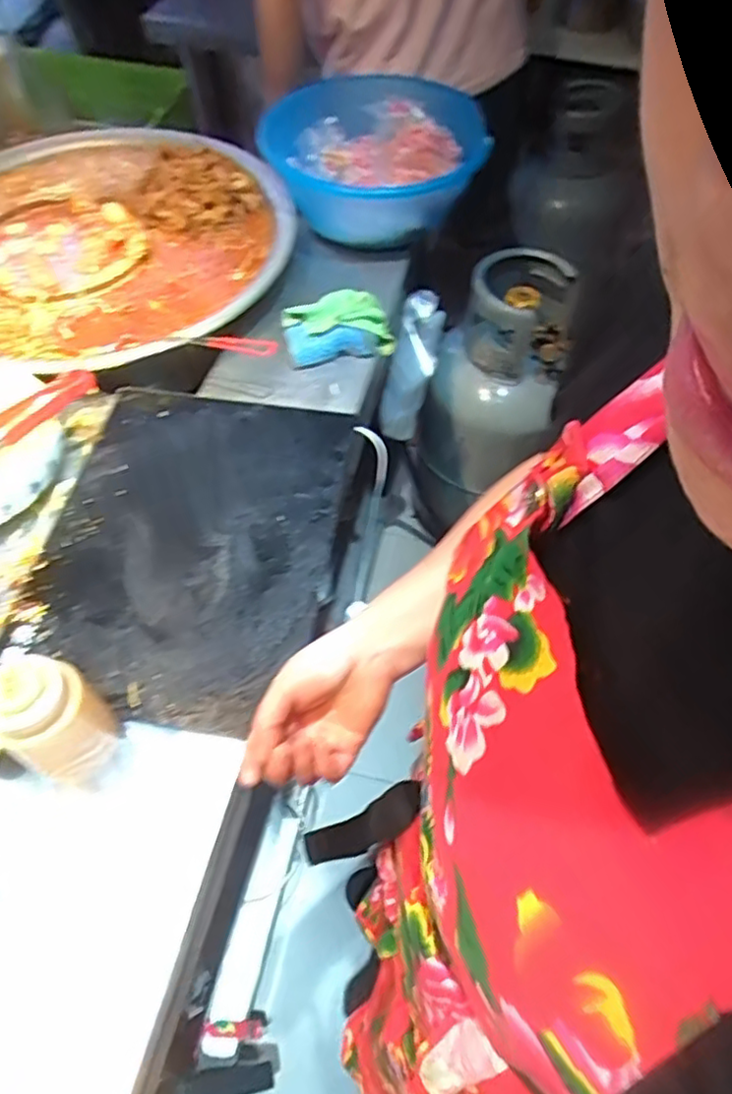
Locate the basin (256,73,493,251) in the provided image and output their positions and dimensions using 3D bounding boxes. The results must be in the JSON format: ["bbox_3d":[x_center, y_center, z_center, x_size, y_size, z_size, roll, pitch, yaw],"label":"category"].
[{"bbox_3d":[0.011,-0.638,1.062,0.332,0.100,0.340,-4,56,-1],"label":"basin"}]

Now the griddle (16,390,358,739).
[{"bbox_3d":[-0.192,-0.015,0.691,0.315,0.020,0.388,6,57,6],"label":"griddle"}]

